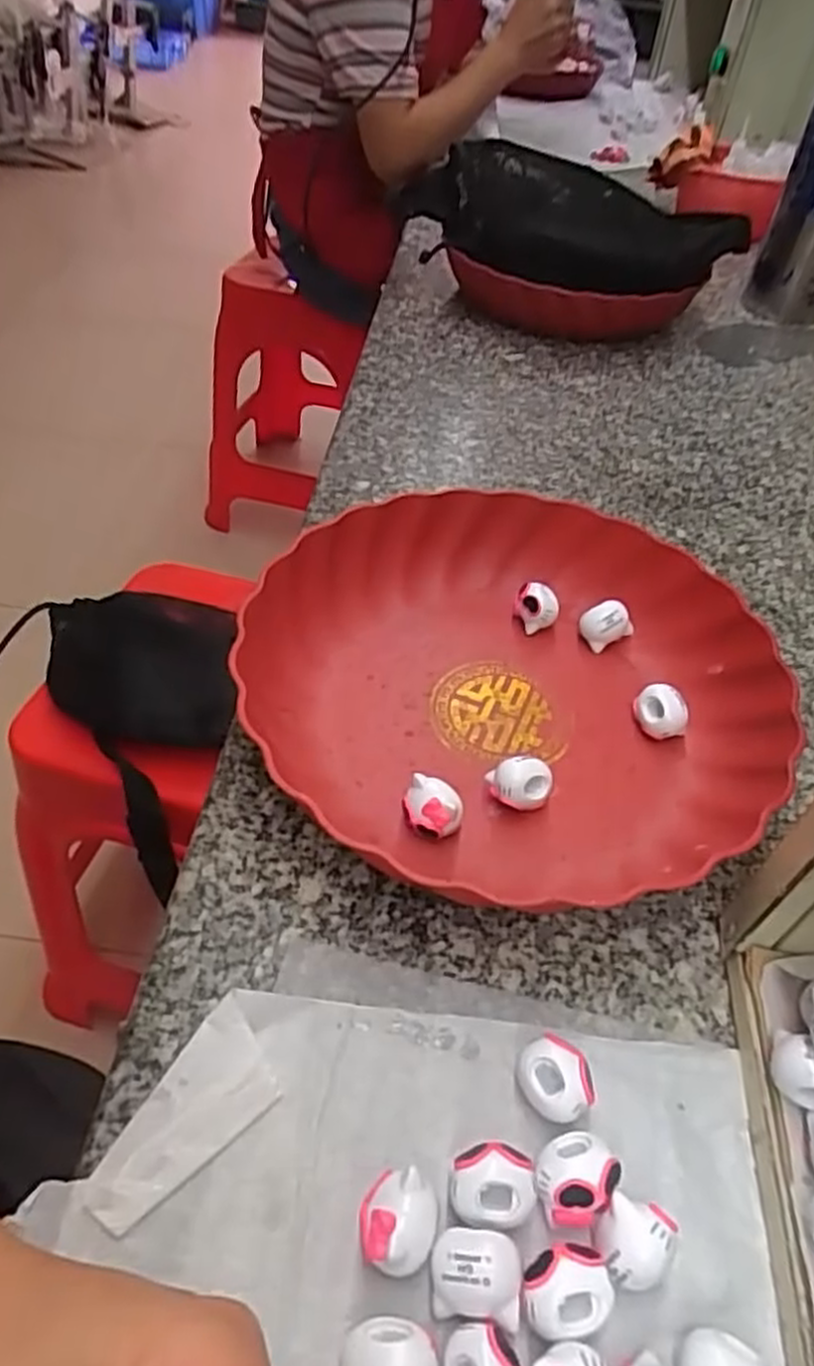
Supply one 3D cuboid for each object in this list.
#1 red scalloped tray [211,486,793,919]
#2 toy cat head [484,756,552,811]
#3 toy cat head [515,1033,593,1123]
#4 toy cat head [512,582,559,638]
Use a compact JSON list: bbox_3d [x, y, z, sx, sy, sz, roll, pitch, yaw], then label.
[{"bbox_3d":[0.047,-0.006,0.381,0.243,0.052,0.223,4,46,-3],"label":"red scalloped tray"},{"bbox_3d":[0.049,0.045,0.342,0.025,0.024,0.017,-5,47,-11],"label":"toy cat head"},{"bbox_3d":[0.048,0.132,0.260,0.025,0.020,0.020,38,53,26],"label":"toy cat head"},{"bbox_3d":[0.069,-0.039,0.420,0.023,0.025,0.016,14,47,7],"label":"toy cat head"}]

